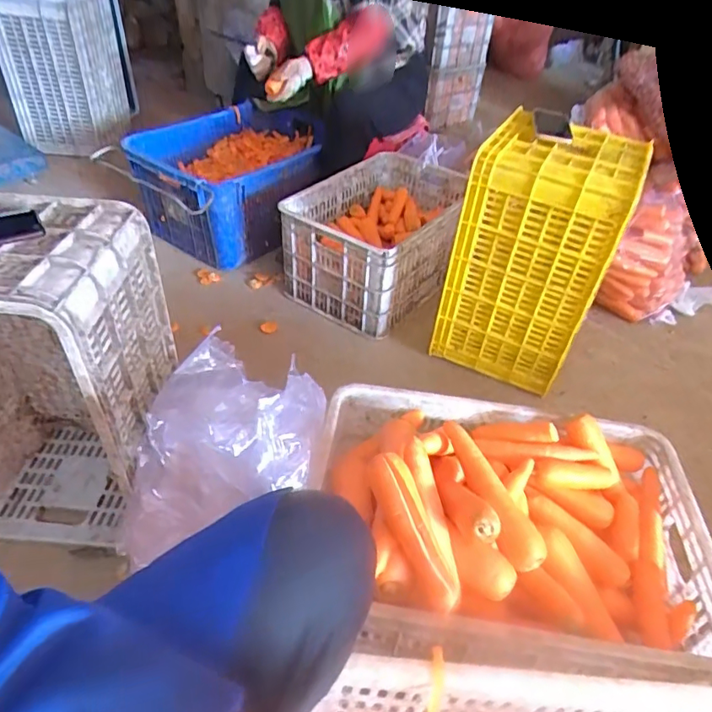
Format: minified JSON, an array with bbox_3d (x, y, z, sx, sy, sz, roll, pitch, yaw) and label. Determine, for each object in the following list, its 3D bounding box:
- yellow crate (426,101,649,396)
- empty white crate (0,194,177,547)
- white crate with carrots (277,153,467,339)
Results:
[{"bbox_3d":[0.391,-0.226,1.206,0.302,0.496,0.286,18,44,15],"label":"yellow crate"},{"bbox_3d":[-0.502,0.036,0.828,0.358,0.496,0.266,4,42,0],"label":"empty white crate"},{"bbox_3d":[0.079,-0.345,1.492,0.348,0.261,0.541,24,45,21],"label":"white crate with carrots"}]

